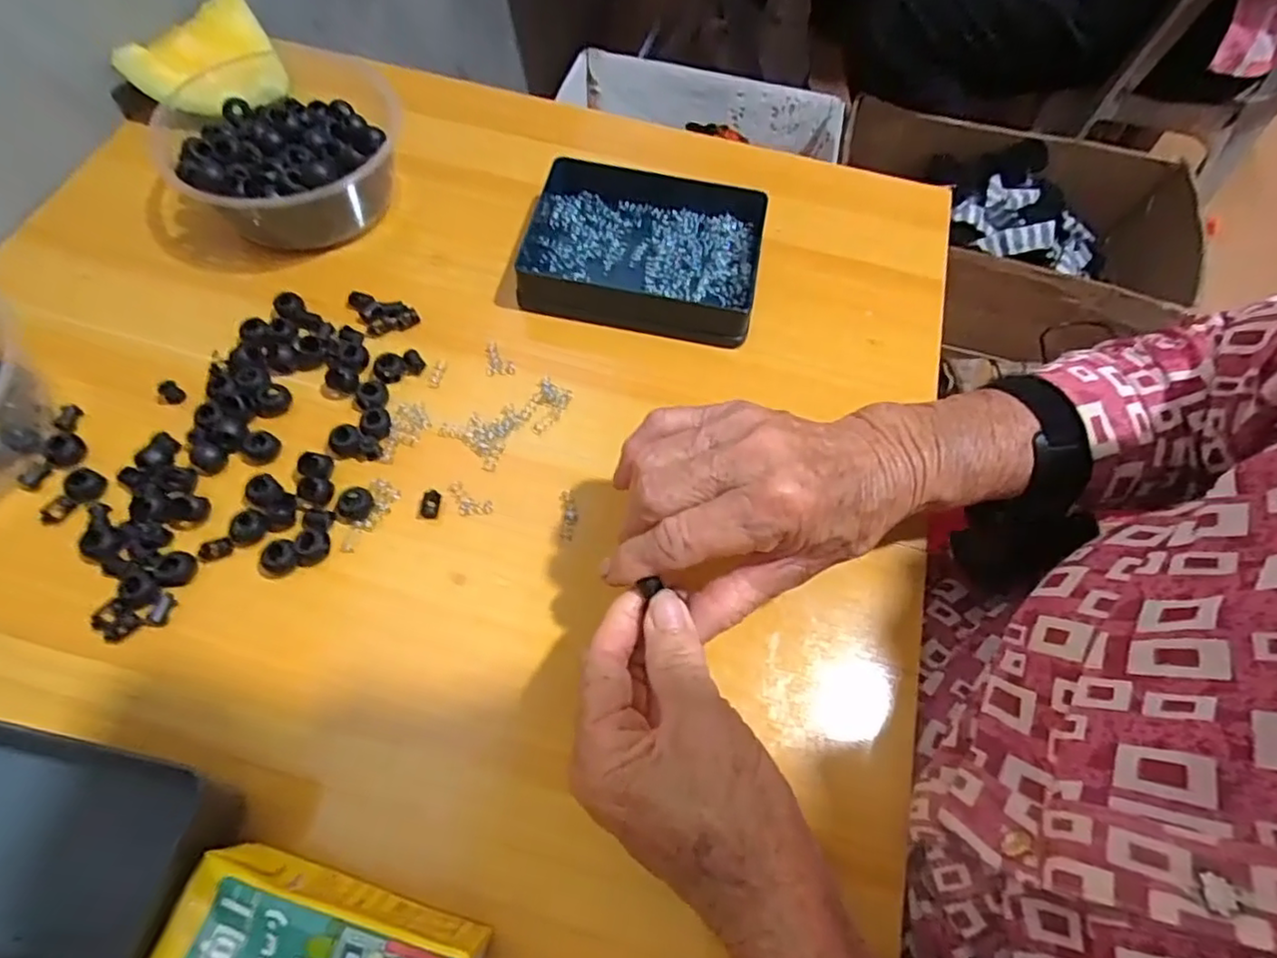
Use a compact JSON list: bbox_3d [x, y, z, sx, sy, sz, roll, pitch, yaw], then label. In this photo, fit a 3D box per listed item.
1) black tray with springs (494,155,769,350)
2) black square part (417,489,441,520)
[{"bbox_3d":[-0.001,-0.148,0.406,0.154,0.031,0.108,11,64,2],"label":"black tray with springs"},{"bbox_3d":[-0.112,0.013,0.336,0.011,0.004,0.016,8,64,0],"label":"black square part"}]

